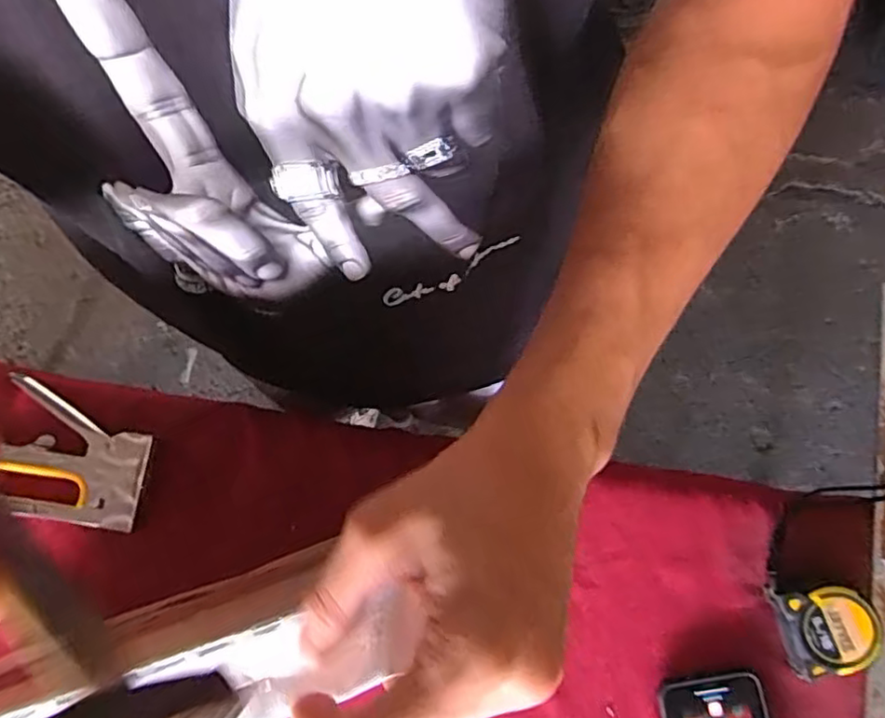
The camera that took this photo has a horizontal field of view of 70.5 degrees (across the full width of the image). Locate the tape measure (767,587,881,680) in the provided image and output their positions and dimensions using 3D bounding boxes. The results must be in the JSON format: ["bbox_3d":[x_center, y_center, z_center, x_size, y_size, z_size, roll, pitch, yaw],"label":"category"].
[{"bbox_3d":[0.293,0.205,0.488,0.062,0.046,0.065,0,78,1],"label":"tape measure"}]

